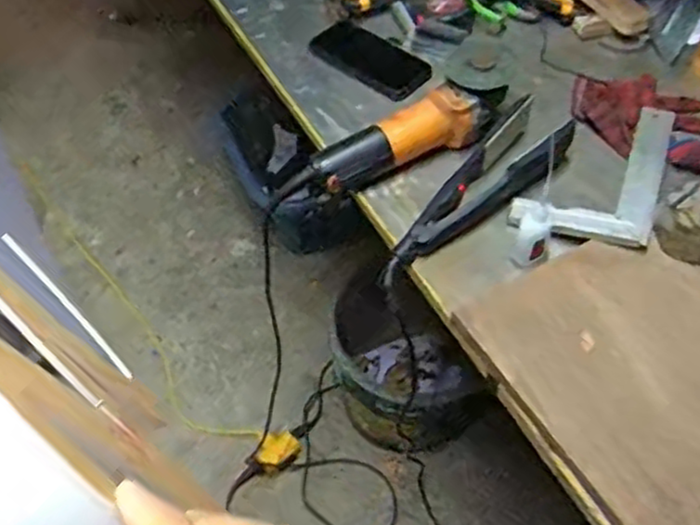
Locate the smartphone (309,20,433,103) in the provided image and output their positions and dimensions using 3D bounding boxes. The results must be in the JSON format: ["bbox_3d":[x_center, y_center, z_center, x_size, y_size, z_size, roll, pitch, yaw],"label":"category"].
[{"bbox_3d":[0.028,-0.287,1.010,0.170,0.009,0.079,33,74,14],"label":"smartphone"}]

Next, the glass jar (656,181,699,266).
[{"bbox_3d":[0.367,-0.040,0.754,0.079,0.049,0.075,-1,54,1],"label":"glass jar"}]

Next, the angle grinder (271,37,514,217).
[{"bbox_3d":[0.065,-0.155,0.840,0.277,0.089,0.086,-31,59,-19],"label":"angle grinder"}]

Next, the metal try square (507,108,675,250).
[{"bbox_3d":[0.294,-0.122,0.838,0.148,0.020,0.253,18,57,15],"label":"metal try square"}]

